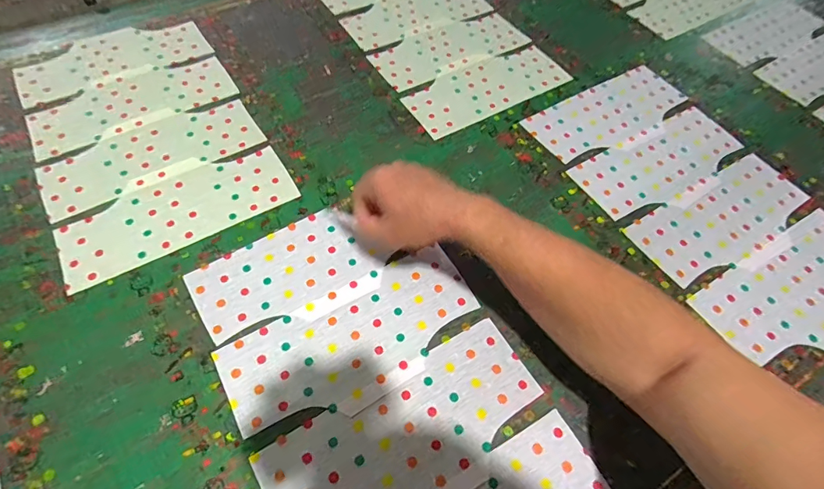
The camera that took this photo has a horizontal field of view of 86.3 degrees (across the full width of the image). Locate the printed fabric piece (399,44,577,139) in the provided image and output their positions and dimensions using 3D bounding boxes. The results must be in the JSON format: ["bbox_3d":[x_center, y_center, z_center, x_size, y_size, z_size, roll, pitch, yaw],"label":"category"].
[{"bbox_3d":[0.126,-0.265,0.729,0.289,0.010,0.126,-28,63,-19],"label":"printed fabric piece"}]

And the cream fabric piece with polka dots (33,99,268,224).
[{"bbox_3d":[-0.368,-0.138,0.622,0.284,0.005,0.135,-28,63,-19],"label":"cream fabric piece with polka dots"}]

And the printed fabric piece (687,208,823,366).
[{"bbox_3d":[0.490,0.055,0.550,0.274,0.006,0.127,-26,64,-19],"label":"printed fabric piece"}]

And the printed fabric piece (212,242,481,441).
[{"bbox_3d":[-0.058,0.104,0.486,0.281,0.004,0.128,-26,62,-18],"label":"printed fabric piece"}]

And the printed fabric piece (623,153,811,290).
[{"bbox_3d":[0.438,-0.031,0.603,0.276,0.009,0.130,-26,62,-20],"label":"printed fabric piece"}]

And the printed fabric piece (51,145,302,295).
[{"bbox_3d":[-0.304,-0.054,0.573,0.283,0.004,0.133,-27,62,-18],"label":"printed fabric piece"}]

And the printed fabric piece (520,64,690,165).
[{"bbox_3d":[0.327,-0.211,0.709,0.293,0.006,0.134,-27,63,-21],"label":"printed fabric piece"}]

